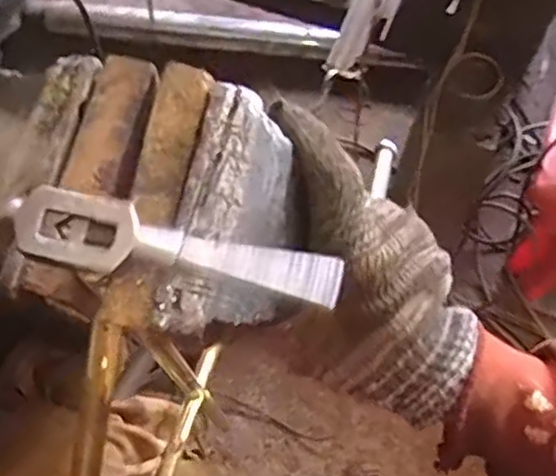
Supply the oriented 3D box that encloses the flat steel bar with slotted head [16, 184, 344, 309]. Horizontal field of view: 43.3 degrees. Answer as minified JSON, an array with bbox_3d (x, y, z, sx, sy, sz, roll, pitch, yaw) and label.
[{"bbox_3d":[-0.038,0.005,0.266,0.120,0.004,0.028,12,72,0],"label":"flat steel bar with slotted head"}]

